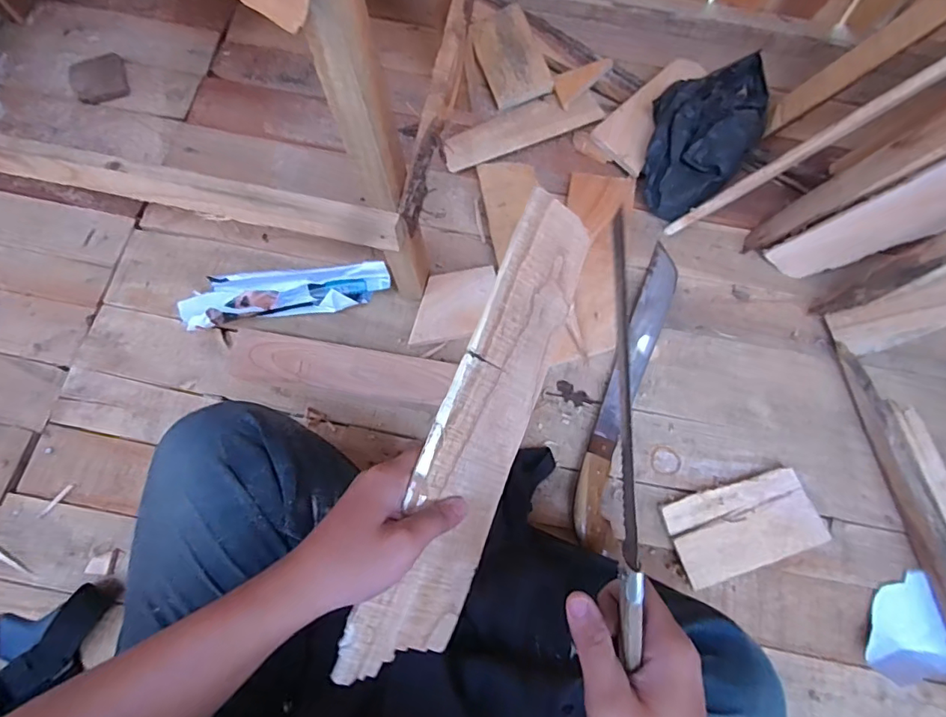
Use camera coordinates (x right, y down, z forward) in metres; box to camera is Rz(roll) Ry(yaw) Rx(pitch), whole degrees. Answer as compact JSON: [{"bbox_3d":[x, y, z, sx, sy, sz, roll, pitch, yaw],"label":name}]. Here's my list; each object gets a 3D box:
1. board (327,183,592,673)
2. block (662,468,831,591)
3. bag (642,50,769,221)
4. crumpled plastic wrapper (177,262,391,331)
[{"bbox_3d":[0.009,0.050,0.376,0.080,0.007,0.351,28,79,-33],"label":"board"},{"bbox_3d":[0.328,0.201,0.632,0.176,0.020,0.096,-18,75,-7],"label":"block"},{"bbox_3d":[0.328,-0.327,0.765,0.147,0.081,0.257,40,76,9],"label":"bag"},{"bbox_3d":[-0.247,-0.086,0.689,0.265,0.054,0.069,-10,74,-5],"label":"crumpled plastic wrapper"}]

